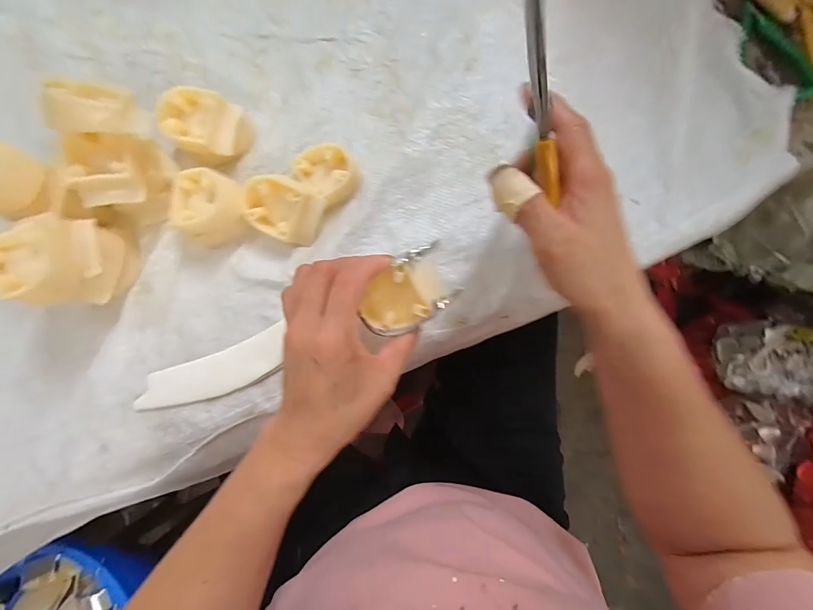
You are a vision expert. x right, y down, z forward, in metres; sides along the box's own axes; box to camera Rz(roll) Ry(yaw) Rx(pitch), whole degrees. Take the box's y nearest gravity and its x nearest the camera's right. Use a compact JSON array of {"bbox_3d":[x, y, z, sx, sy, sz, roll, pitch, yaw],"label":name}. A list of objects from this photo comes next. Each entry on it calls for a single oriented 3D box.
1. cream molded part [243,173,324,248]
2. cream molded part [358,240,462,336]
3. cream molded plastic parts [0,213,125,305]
[{"bbox_3d":[-0.102,-0.081,0.288,0.058,0.032,0.049,24,83,4],"label":"cream molded part"},{"bbox_3d":[-0.001,-0.007,0.238,0.065,0.022,0.044,-30,82,-4],"label":"cream molded part"},{"bbox_3d":[-0.260,-0.032,0.262,0.057,0.079,0.064,10,82,2],"label":"cream molded plastic parts"}]

